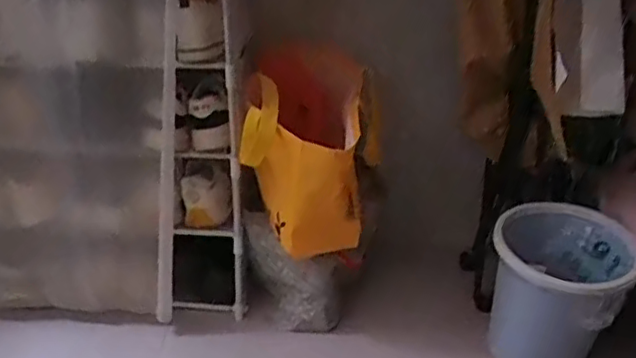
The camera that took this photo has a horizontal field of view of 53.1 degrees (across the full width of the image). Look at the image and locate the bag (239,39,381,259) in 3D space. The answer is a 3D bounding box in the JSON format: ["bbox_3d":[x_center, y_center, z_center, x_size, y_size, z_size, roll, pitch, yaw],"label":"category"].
[{"bbox_3d":[-0.006,-0.049,1.095,0.189,0.348,0.173,20,34,24],"label":"bag"}]

